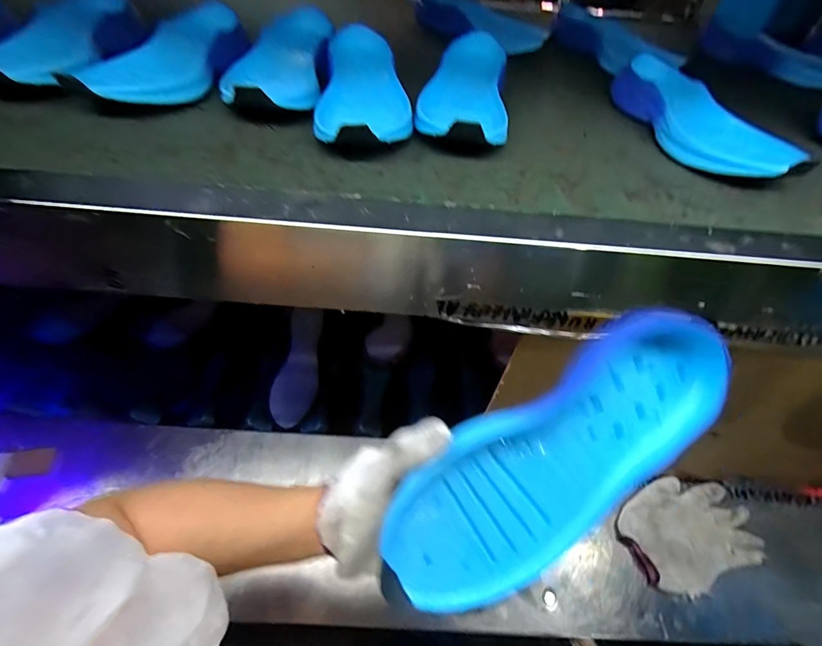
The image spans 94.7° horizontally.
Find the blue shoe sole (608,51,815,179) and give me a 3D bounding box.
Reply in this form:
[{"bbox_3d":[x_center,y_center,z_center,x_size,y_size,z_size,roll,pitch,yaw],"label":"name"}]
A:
[{"bbox_3d":[0.304,-0.224,0.412,0.088,0.035,0.239,-5,52,-10],"label":"blue shoe sole"}]

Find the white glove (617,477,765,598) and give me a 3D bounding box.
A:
[{"bbox_3d":[0.404,0.304,0.557,0.192,0.018,0.133,-14,54,-16],"label":"white glove"}]

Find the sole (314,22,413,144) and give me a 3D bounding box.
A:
[{"bbox_3d":[-0.049,-0.253,0.409,0.090,0.047,0.254,0,51,-5],"label":"sole"}]

